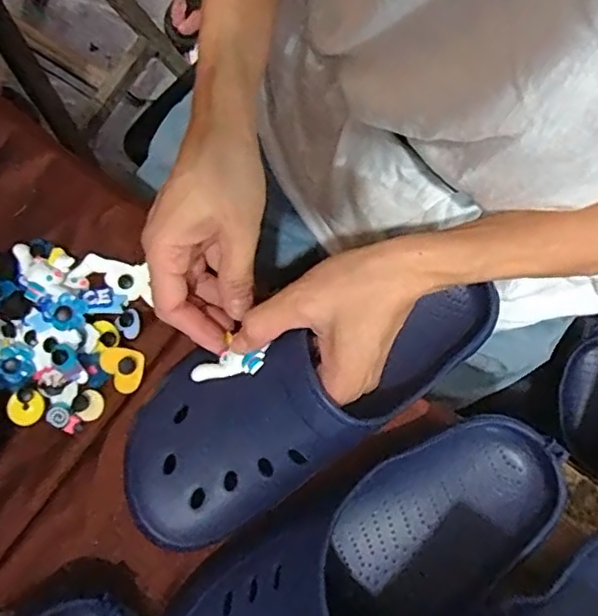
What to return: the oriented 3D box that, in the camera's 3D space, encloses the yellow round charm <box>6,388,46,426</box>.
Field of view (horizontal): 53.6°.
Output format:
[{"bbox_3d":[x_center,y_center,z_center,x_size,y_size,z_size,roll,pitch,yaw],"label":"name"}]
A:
[{"bbox_3d":[-0.185,0.066,0.400,0.024,0.006,0.023,0,80,0],"label":"yellow round charm"}]

